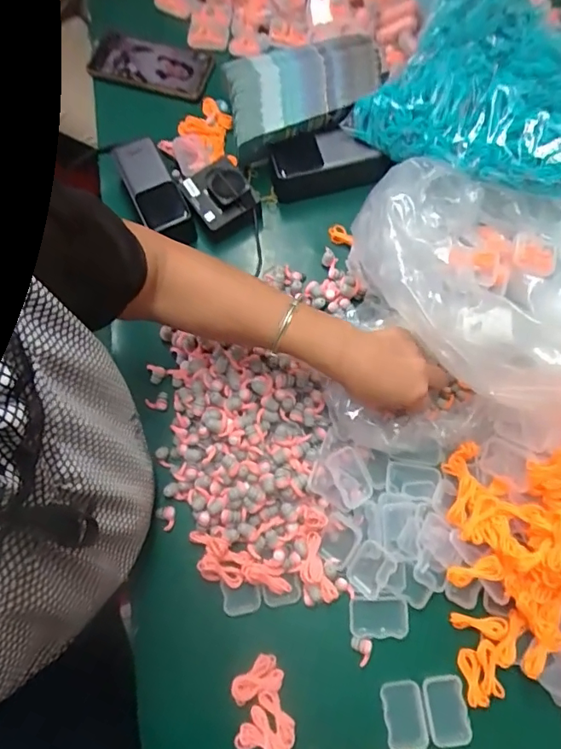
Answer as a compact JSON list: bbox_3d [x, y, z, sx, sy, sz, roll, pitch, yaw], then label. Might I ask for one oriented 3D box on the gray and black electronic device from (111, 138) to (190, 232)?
[{"bbox_3d":[-0.157,-0.229,0.603,0.051,0.021,0.137,-26,75,-7],"label":"gray and black electronic device"}]

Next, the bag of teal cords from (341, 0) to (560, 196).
[{"bbox_3d":[0.252,-0.330,0.571,0.276,0.080,0.223,26,75,8],"label":"bag of teal cords"}]

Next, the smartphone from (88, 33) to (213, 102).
[{"bbox_3d":[-0.181,-0.441,0.722,0.175,0.014,0.093,19,74,7],"label":"smartphone"}]

